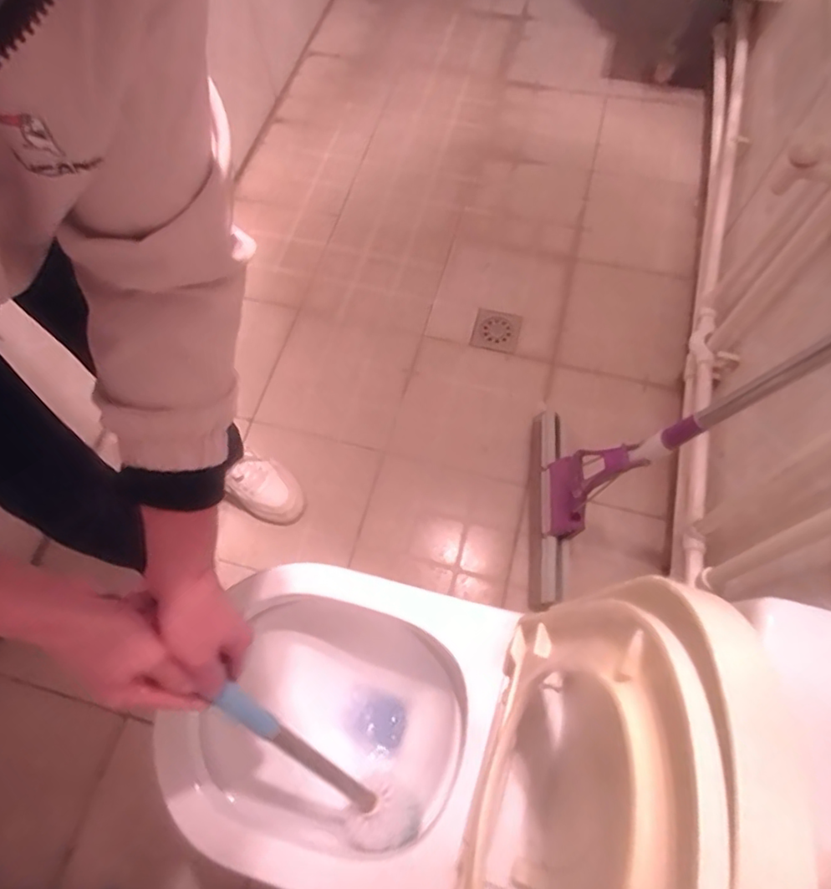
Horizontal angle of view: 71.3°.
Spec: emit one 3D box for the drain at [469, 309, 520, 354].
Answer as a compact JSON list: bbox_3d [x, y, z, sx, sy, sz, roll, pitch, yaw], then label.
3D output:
[{"bbox_3d":[0.183,-0.260,1.333,0.102,0.012,0.102,15,70,9],"label":"drain"}]

